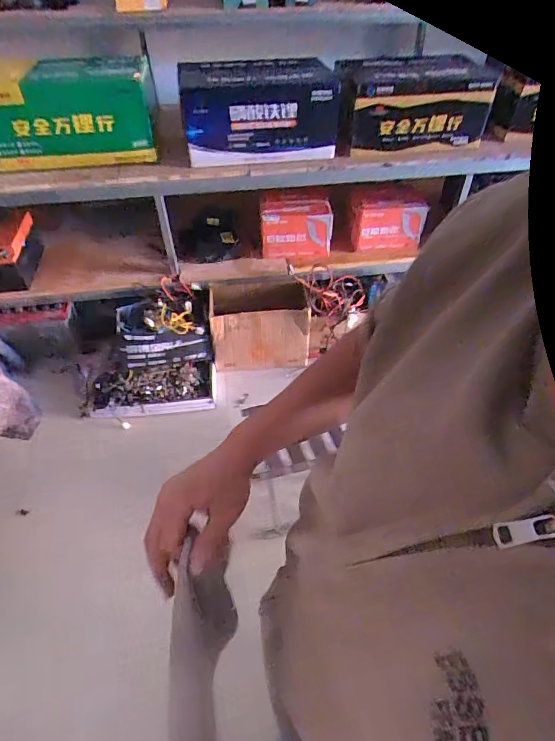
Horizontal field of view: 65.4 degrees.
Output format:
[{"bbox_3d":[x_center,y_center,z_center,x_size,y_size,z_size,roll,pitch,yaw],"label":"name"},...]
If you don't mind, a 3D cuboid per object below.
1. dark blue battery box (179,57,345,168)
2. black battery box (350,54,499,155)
[{"bbox_3d":[-0.065,-0.916,1.536,0.516,0.293,0.218,-12,48,-12],"label":"dark blue battery box"},{"bbox_3d":[0.478,-0.898,1.460,0.453,0.282,0.119,-6,47,-6],"label":"black battery box"}]

